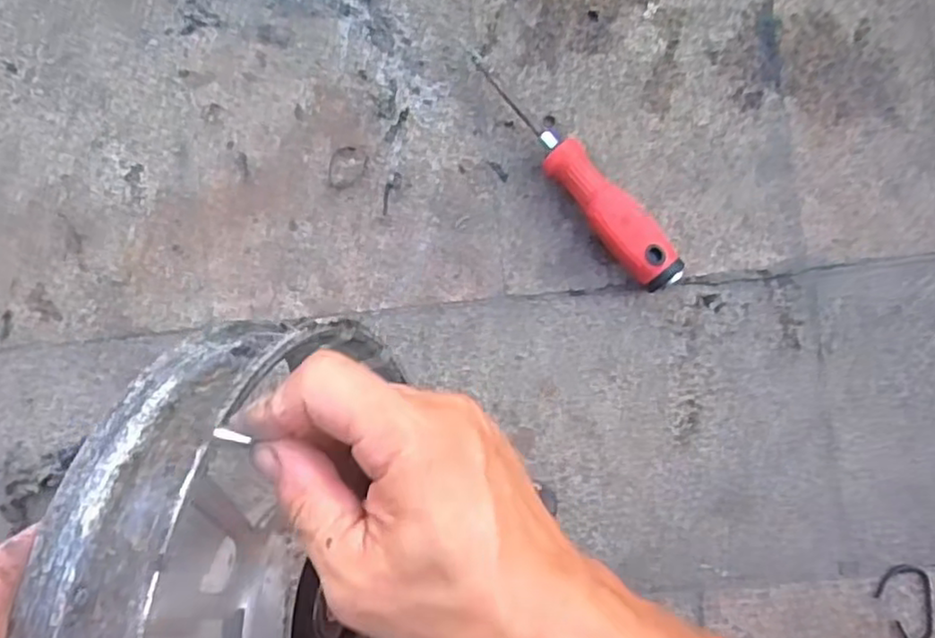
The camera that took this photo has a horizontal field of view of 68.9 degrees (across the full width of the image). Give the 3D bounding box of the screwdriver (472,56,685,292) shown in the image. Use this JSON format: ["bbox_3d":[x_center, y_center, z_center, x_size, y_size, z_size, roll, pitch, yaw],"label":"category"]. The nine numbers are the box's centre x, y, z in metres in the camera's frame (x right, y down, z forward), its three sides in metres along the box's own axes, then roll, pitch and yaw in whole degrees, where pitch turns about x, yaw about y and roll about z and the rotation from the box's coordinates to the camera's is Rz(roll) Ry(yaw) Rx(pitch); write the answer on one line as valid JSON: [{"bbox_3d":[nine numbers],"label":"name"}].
[{"bbox_3d":[0.070,-0.095,0.443,0.030,0.031,0.186,-39,86,1],"label":"screwdriver"}]

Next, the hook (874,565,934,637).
[{"bbox_3d":[0.279,0.201,0.438,0.037,0.009,0.084,4,88,3],"label":"hook"}]

